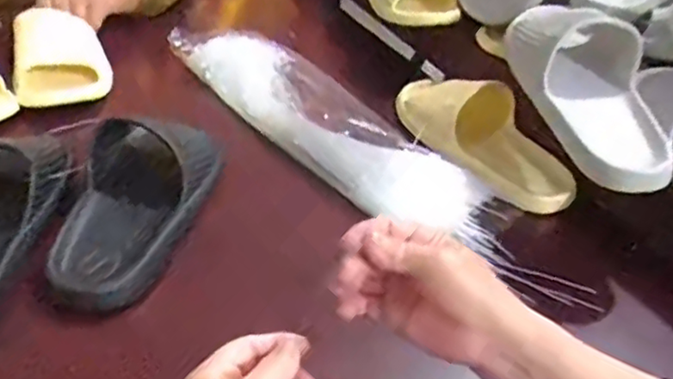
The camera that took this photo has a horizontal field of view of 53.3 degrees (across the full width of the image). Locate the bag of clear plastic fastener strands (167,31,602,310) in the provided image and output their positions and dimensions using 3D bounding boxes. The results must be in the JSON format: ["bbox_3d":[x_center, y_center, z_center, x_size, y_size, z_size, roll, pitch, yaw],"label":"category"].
[{"bbox_3d":[0.020,-0.054,0.742,0.128,0.054,0.576,-24,46,-35],"label":"bag of clear plastic fastener strands"}]

